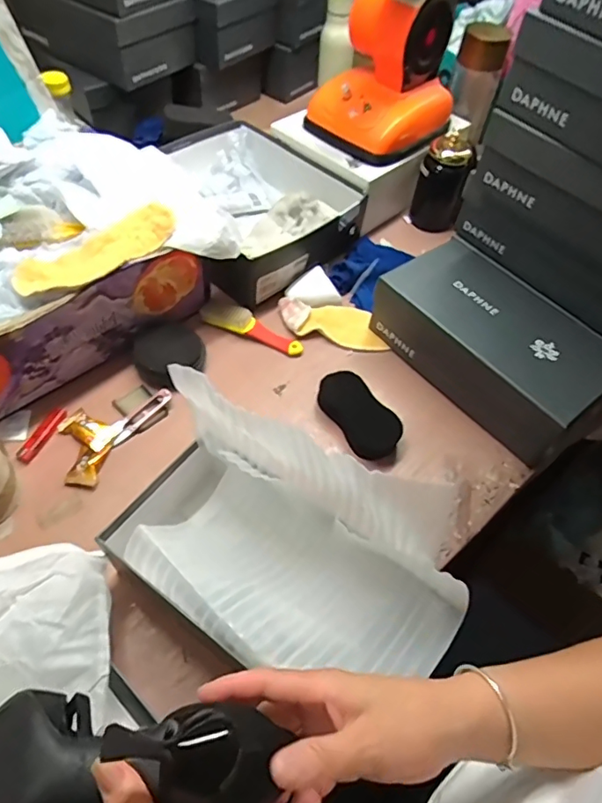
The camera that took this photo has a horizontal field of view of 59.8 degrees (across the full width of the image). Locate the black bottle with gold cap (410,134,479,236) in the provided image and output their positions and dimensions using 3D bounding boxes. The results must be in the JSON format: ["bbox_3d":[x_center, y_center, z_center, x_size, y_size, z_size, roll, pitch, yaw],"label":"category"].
[{"bbox_3d":[0.235,-0.357,0.878,0.077,0.154,0.070,18,55,7],"label":"black bottle with gold cap"}]

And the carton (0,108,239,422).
[{"bbox_3d":[-0.351,-0.191,0.687,0.436,0.183,0.325,-29,62,-23],"label":"carton"}]

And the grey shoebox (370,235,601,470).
[{"bbox_3d":[0.260,-0.082,0.714,0.166,0.101,0.294,-33,64,-25],"label":"grey shoebox"}]

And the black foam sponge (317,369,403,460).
[{"bbox_3d":[0.075,0.016,0.673,0.057,0.036,0.118,-30,62,-23],"label":"black foam sponge"}]

